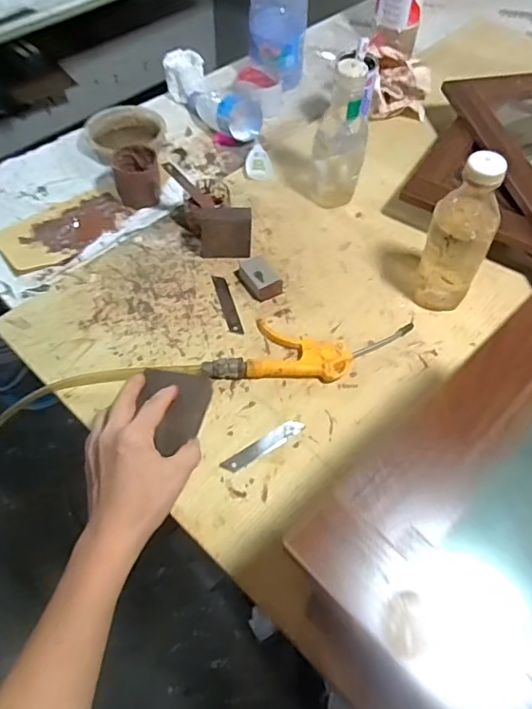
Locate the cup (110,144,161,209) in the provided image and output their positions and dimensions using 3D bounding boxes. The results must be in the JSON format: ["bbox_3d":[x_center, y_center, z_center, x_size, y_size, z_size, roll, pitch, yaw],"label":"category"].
[{"bbox_3d":[-0.189,-0.258,0.795,0.067,0.069,0.077,-10,57,-9],"label":"cup"}]

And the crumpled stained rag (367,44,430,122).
[{"bbox_3d":[0.234,-0.466,0.940,0.110,0.069,0.135,6,56,2],"label":"crumpled stained rag"}]

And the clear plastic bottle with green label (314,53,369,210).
[{"bbox_3d":[0.103,-0.291,0.739,0.065,0.208,0.057,10,57,5],"label":"clear plastic bottle with green label"}]

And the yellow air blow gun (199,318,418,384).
[{"bbox_3d":[0.054,-0.005,0.651,0.244,0.024,0.080,1,56,-1],"label":"yellow air blow gun"}]

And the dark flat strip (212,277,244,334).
[{"bbox_3d":[-0.049,-0.065,0.701,0.017,0.004,0.097,-14,58,-11],"label":"dark flat strip"}]

